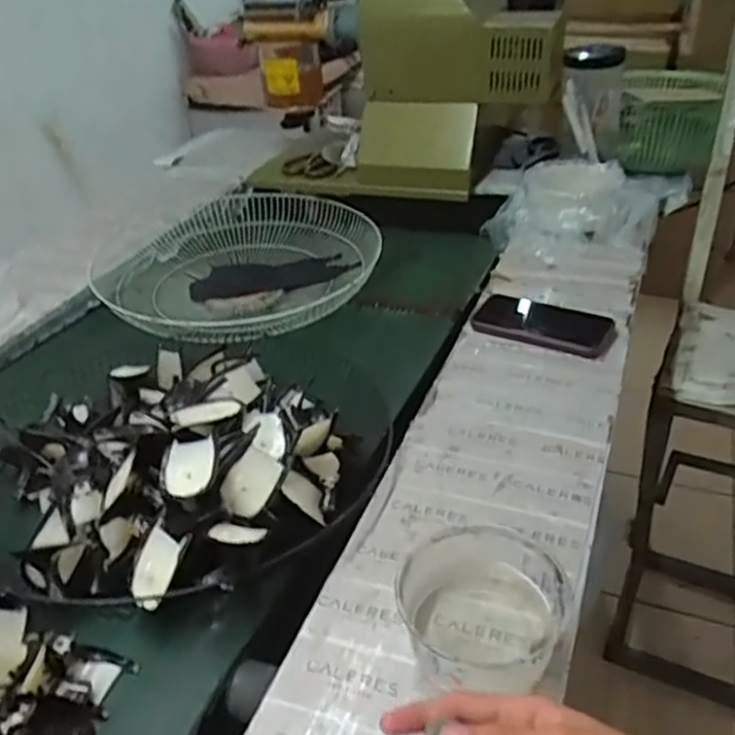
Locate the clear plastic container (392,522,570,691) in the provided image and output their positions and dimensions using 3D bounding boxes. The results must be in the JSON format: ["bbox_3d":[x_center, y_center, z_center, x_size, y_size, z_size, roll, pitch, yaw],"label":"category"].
[{"bbox_3d":[0.079,0.177,0.502,0.110,0.063,0.116,-3,34,2],"label":"clear plastic container"}]

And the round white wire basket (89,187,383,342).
[{"bbox_3d":[-0.188,-0.155,1.115,0.423,0.079,0.432,-3,34,2],"label":"round white wire basket"}]

